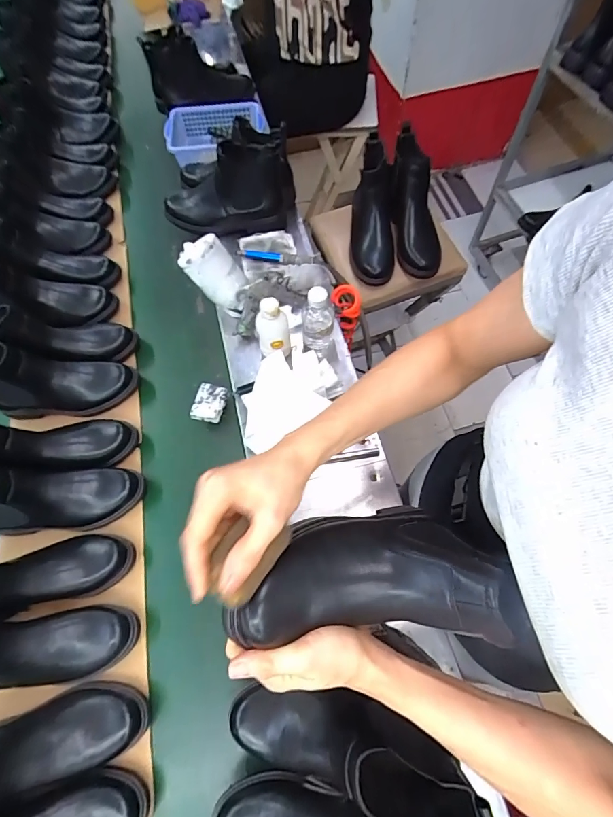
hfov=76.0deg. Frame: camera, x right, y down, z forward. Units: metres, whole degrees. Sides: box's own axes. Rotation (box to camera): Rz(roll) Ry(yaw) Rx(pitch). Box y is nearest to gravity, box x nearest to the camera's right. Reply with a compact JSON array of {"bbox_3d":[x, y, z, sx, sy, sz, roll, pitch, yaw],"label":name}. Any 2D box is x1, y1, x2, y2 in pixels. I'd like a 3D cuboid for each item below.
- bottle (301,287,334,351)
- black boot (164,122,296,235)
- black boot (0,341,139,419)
[{"bbox_3d":[0.021,-0.164,0.706,0.058,0.134,0.057,-1,66,2],"label":"bottle"},{"bbox_3d":[-0.167,-0.465,0.825,0.285,0.150,0.111,-9,66,-1],"label":"black boot"},{"bbox_3d":[-0.464,-0.047,0.713,0.271,0.163,0.090,-8,66,-1],"label":"black boot"}]

